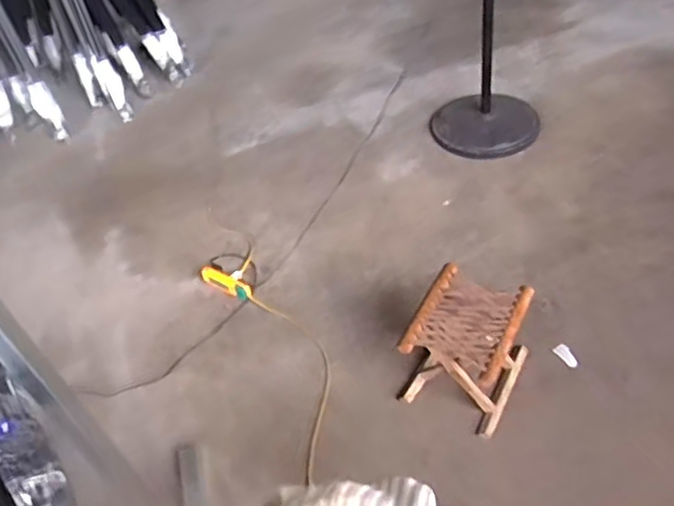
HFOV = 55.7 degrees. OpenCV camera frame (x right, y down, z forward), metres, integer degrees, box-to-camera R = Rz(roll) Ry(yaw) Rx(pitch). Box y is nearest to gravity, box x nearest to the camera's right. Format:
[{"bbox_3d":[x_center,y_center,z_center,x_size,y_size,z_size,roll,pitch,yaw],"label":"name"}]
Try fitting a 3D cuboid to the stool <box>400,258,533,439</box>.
[{"bbox_3d":[0.336,0.242,1.660,0.261,0.253,0.294,18,51,27],"label":"stool"}]

